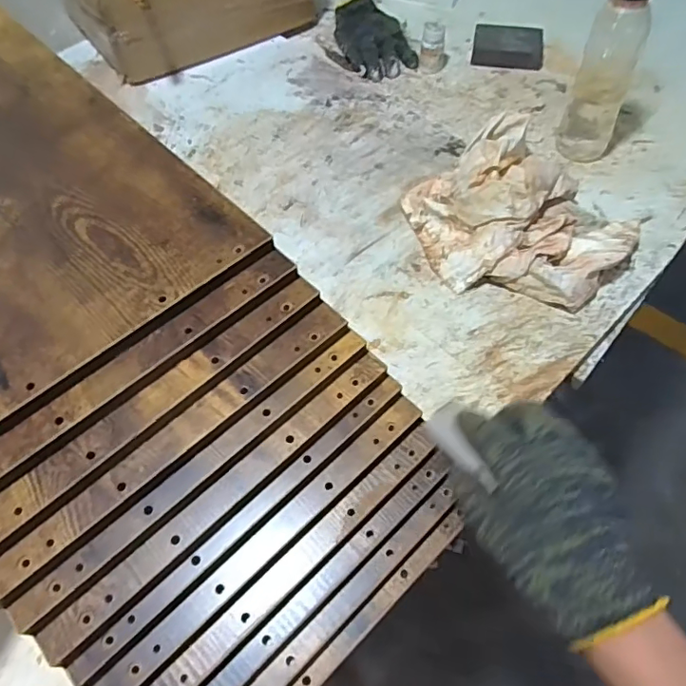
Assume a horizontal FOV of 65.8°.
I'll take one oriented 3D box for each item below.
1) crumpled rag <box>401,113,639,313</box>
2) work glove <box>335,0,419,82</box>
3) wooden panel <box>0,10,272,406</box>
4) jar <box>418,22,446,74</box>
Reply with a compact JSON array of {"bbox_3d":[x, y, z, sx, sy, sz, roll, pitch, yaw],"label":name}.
[{"bbox_3d":[0.192,-0.138,0.570,0.221,0.062,0.233,40,66,22],"label":"crumpled rag"},{"bbox_3d":[0.035,-0.466,0.799,0.089,0.033,0.185,-21,60,-12],"label":"work glove"},{"bbox_3d":[-0.347,-0.170,0.448,0.571,0.010,0.272,37,65,22],"label":"wooden panel"},{"bbox_3d":[0.125,-0.413,0.742,0.032,0.059,0.030,0,58,0],"label":"jar"}]

